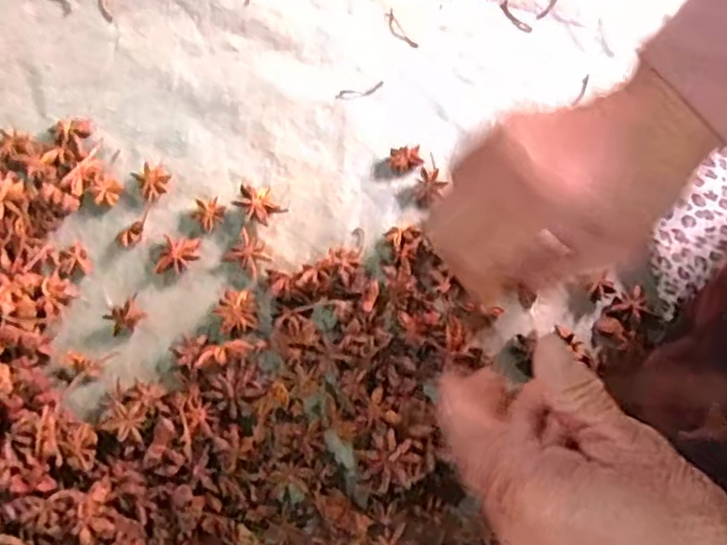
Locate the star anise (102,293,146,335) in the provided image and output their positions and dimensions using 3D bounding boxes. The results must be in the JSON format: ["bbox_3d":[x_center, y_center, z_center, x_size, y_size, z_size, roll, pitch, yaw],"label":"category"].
[{"bbox_3d":[-0.143,0.026,0.402,0.023,0.014,0.017,-39,78,-10],"label":"star anise"}]

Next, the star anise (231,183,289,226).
[{"bbox_3d":[-0.067,-0.043,0.421,0.029,0.015,0.023,42,78,11],"label":"star anise"}]

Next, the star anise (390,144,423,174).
[{"bbox_3d":[0.028,-0.074,0.434,0.020,0.008,0.017,-13,75,-4],"label":"star anise"}]

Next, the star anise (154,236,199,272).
[{"bbox_3d":[-0.115,-0.011,0.412,0.025,0.009,0.023,2,74,0],"label":"star anise"}]

